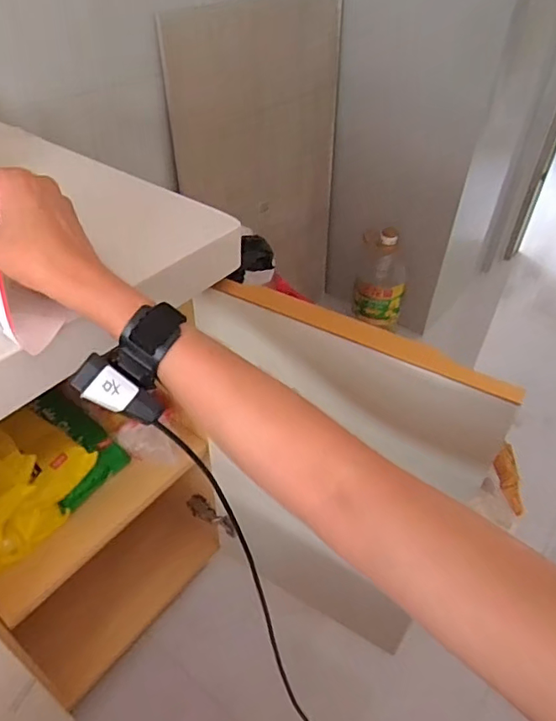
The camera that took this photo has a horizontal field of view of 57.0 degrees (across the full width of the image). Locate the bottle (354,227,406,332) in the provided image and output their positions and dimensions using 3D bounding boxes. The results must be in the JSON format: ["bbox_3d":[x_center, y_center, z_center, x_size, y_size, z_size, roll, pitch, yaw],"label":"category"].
[{"bbox_3d":[0.318,-0.250,1.567,0.144,0.308,0.115,9,42,8],"label":"bottle"}]

